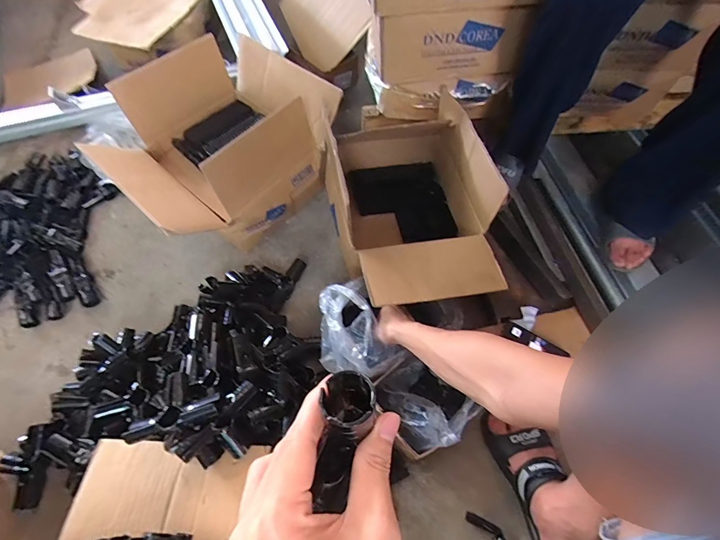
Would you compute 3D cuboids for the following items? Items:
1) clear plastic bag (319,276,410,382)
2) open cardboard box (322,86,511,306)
[{"bbox_3d":[-0.015,0.122,0.703,0.123,0.118,0.182,-24,63,-18],"label":"clear plastic bag"},{"bbox_3d":[0.099,-0.144,0.824,0.300,0.292,0.489,-9,59,-9],"label":"open cardboard box"}]

